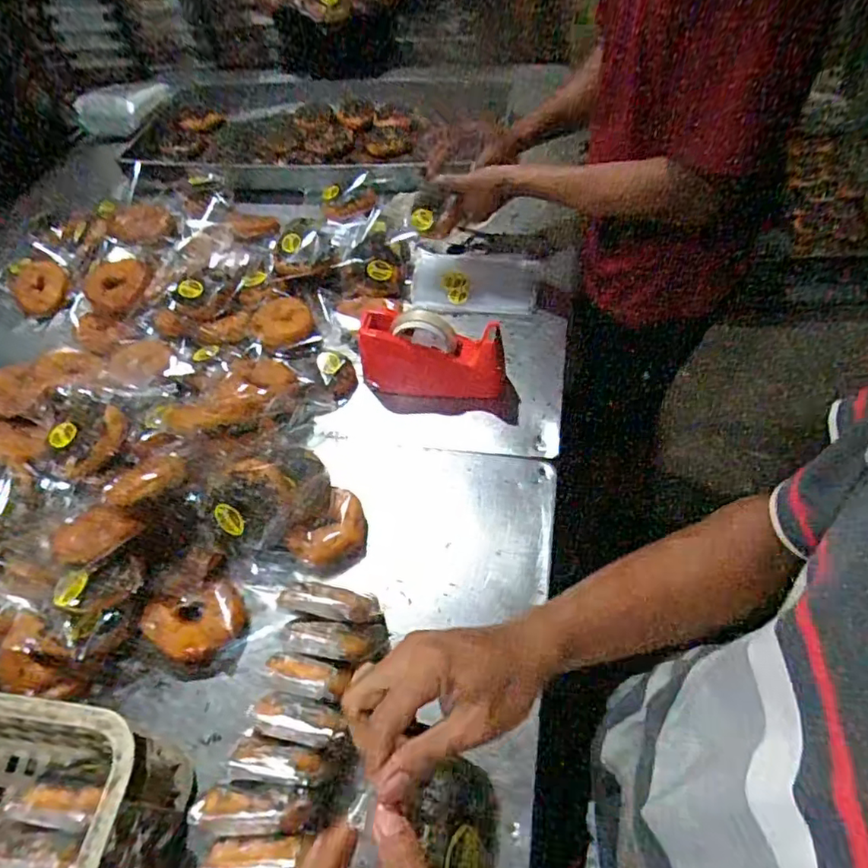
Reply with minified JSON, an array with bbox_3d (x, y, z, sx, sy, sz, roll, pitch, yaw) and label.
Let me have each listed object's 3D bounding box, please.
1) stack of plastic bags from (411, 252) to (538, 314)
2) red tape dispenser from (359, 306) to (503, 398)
[{"bbox_3d":[0.064,-0.253,0.961,0.198,0.018,0.128,2,52,8],"label":"stack of plastic bags"},{"bbox_3d":[-0.004,-0.109,0.811,0.200,0.101,0.085,11,55,12],"label":"red tape dispenser"}]

